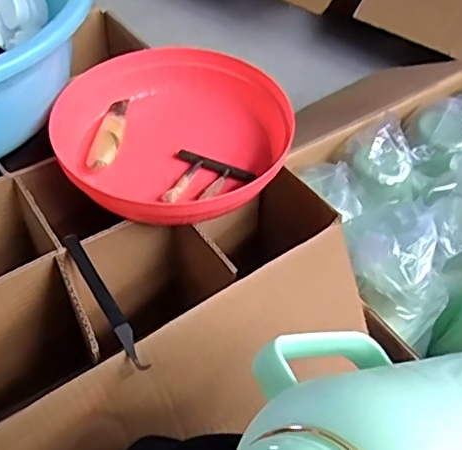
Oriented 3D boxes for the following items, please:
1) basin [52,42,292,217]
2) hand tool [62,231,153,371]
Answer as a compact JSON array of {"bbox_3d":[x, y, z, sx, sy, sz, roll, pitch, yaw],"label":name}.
[{"bbox_3d":[-0.054,-0.091,0.587,0.222,0.046,0.214,2,49,-2],"label":"basin"},{"bbox_3d":[-0.102,0.059,0.478,0.012,0.010,0.145,-23,54,-23],"label":"hand tool"}]

